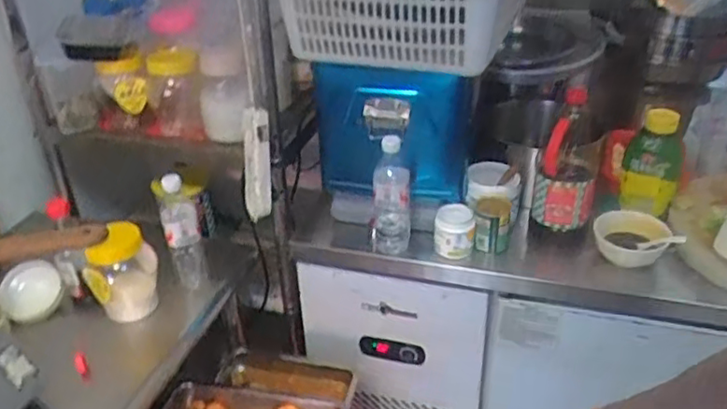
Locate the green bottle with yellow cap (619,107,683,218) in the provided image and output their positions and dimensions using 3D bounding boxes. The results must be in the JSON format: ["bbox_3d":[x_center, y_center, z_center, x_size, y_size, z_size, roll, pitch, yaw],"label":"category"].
[{"bbox_3d":[0.511,-0.075,1.130,0.095,0.195,0.069,14,35,25],"label":"green bottle with yellow cap"}]

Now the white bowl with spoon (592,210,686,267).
[{"bbox_3d":[0.487,0.060,1.139,0.128,0.052,0.108,-3,31,-1],"label":"white bowl with spoon"}]

